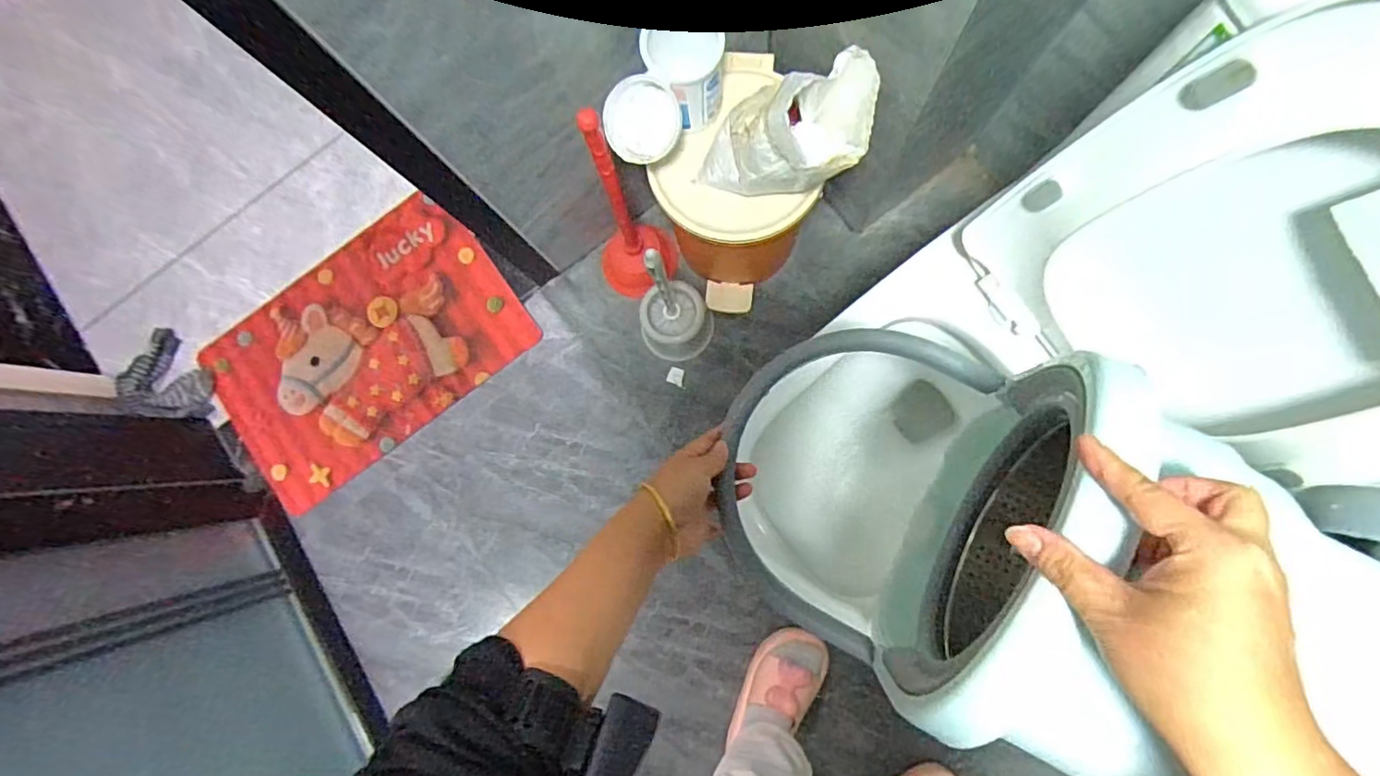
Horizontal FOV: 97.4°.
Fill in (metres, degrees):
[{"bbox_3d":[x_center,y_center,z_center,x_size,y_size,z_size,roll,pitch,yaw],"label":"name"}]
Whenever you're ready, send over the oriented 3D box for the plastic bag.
[{"bbox_3d":[0.109,-0.314,0.776,0.251,0.142,0.133,1,85,51],"label":"plastic bag"}]

